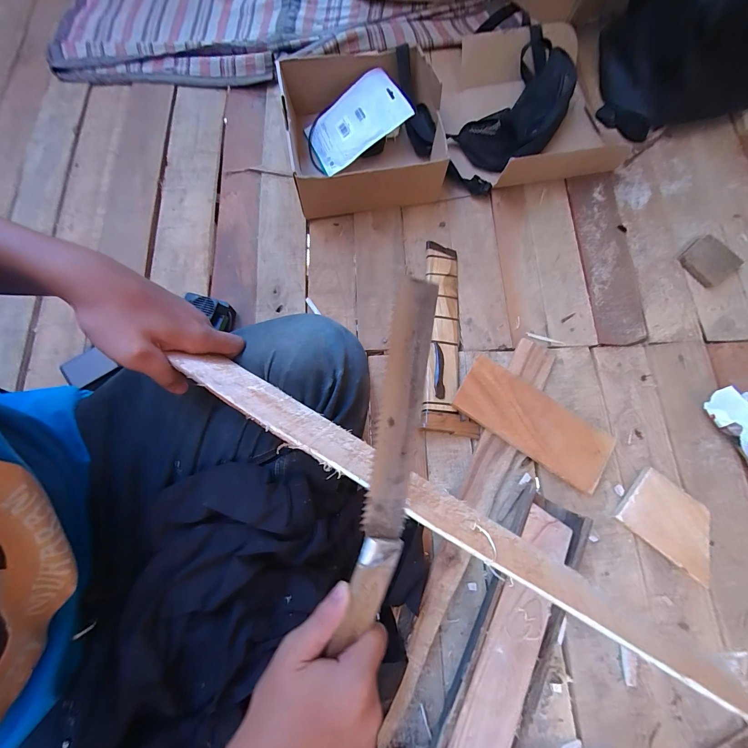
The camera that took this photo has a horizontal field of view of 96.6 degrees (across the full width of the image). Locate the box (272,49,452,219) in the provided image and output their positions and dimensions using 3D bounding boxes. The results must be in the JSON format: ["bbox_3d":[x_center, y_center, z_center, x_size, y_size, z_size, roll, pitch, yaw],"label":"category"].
[{"bbox_3d":[-0.016,-0.448,0.613,0.273,0.097,0.288,-9,75,-2],"label":"box"}]

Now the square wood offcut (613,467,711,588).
[{"bbox_3d":[0.429,0.213,0.483,0.132,0.018,0.096,39,78,10],"label":"square wood offcut"}]

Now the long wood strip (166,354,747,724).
[{"bbox_3d":[0.046,0.105,0.267,0.465,0.059,0.007,30,109,7],"label":"long wood strip"}]

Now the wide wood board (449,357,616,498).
[{"bbox_3d":[0.239,0.071,0.499,0.229,0.009,0.096,33,81,4],"label":"wide wood board"}]

